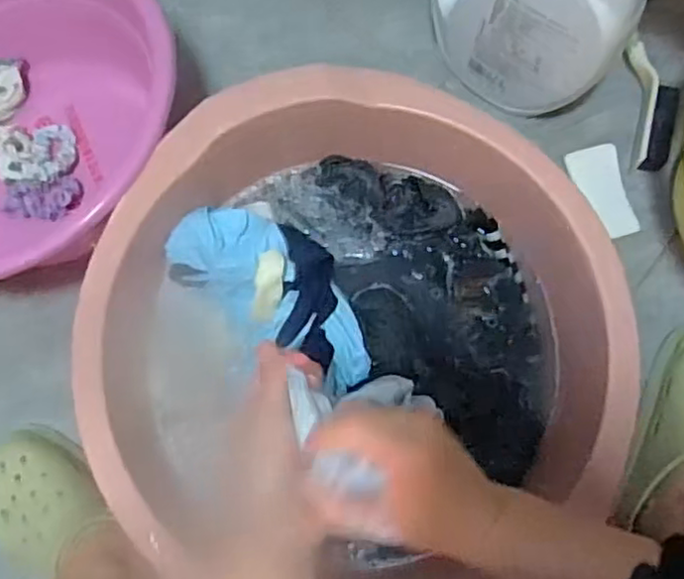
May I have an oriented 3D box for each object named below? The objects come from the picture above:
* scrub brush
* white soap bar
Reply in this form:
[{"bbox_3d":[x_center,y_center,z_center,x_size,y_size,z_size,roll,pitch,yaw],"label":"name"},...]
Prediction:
[{"bbox_3d":[0.343,-0.204,0.731,0.046,0.030,0.150,4,78,1],"label":"scrub brush"},{"bbox_3d":[0.285,-0.106,0.727,0.050,0.024,0.103,-15,78,-3],"label":"white soap bar"}]

